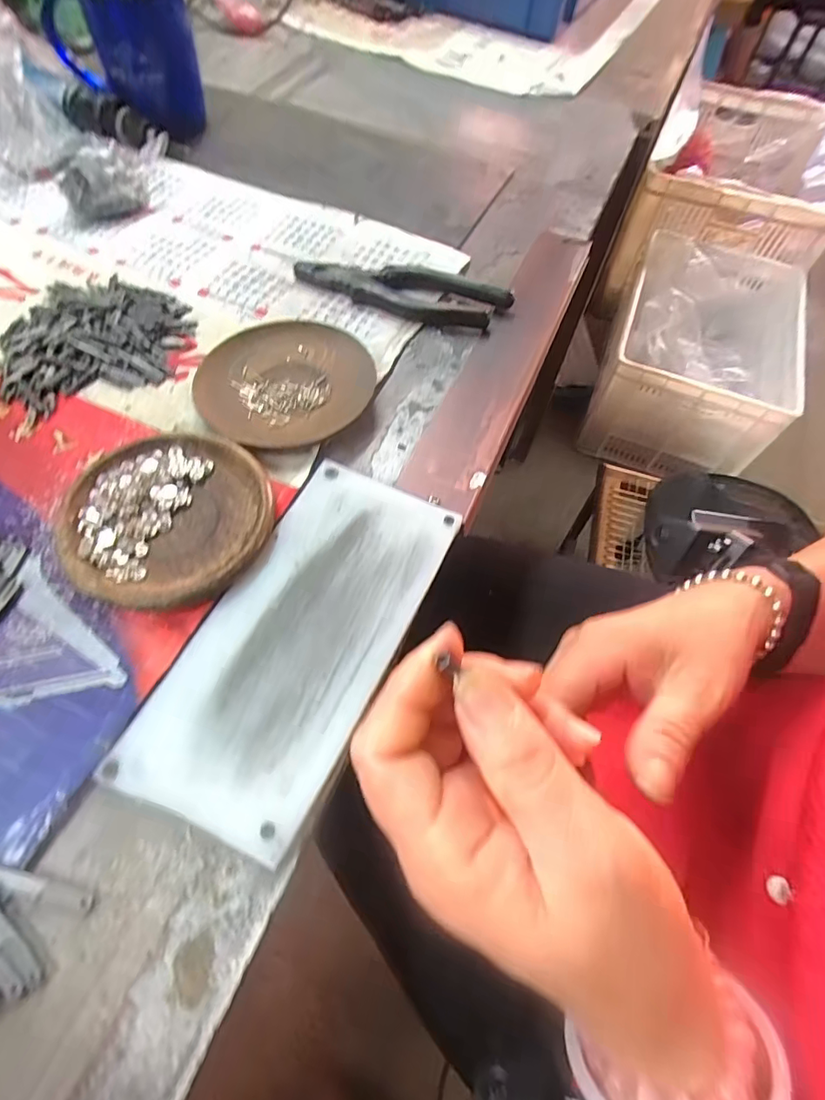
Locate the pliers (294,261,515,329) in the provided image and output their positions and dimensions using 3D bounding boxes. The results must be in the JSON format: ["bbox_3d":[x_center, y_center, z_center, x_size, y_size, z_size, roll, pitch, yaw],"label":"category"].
[{"bbox_3d":[-0.010,-0.205,0.405,0.165,0.017,0.049,20,61,9],"label":"pliers"}]

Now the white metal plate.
[{"bbox_3d":[-0.055,0.040,0.269,0.095,0.009,0.196,24,62,11],"label":"white metal plate"}]

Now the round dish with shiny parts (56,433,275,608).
[{"bbox_3d":[-0.136,-0.018,0.293,0.110,0.014,0.107,1,60,-2],"label":"round dish with shiny parts"}]

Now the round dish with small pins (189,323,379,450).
[{"bbox_3d":[-0.085,-0.113,0.351,0.115,0.016,0.106,1,60,-2],"label":"round dish with small pins"}]

